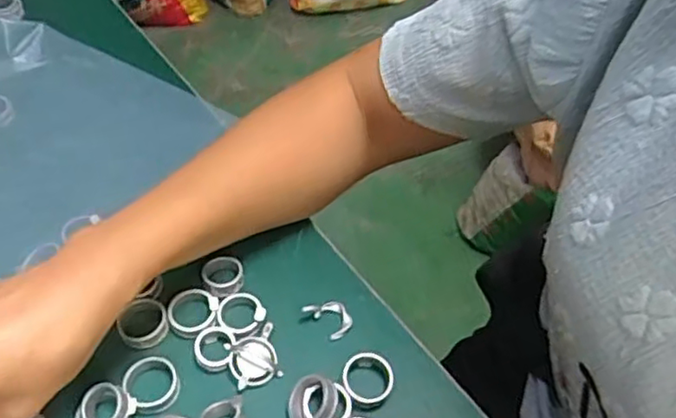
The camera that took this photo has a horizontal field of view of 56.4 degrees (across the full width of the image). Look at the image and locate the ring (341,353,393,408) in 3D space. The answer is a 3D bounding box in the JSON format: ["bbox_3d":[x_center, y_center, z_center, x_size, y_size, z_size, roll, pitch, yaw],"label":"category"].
[{"bbox_3d":[0.016,0.090,0.334,0.027,0.011,0.027,1,51,-1],"label":"ring"}]

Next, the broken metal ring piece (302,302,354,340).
[{"bbox_3d":[-0.005,0.061,0.358,0.020,0.009,0.025,-33,59,-26],"label":"broken metal ring piece"}]

